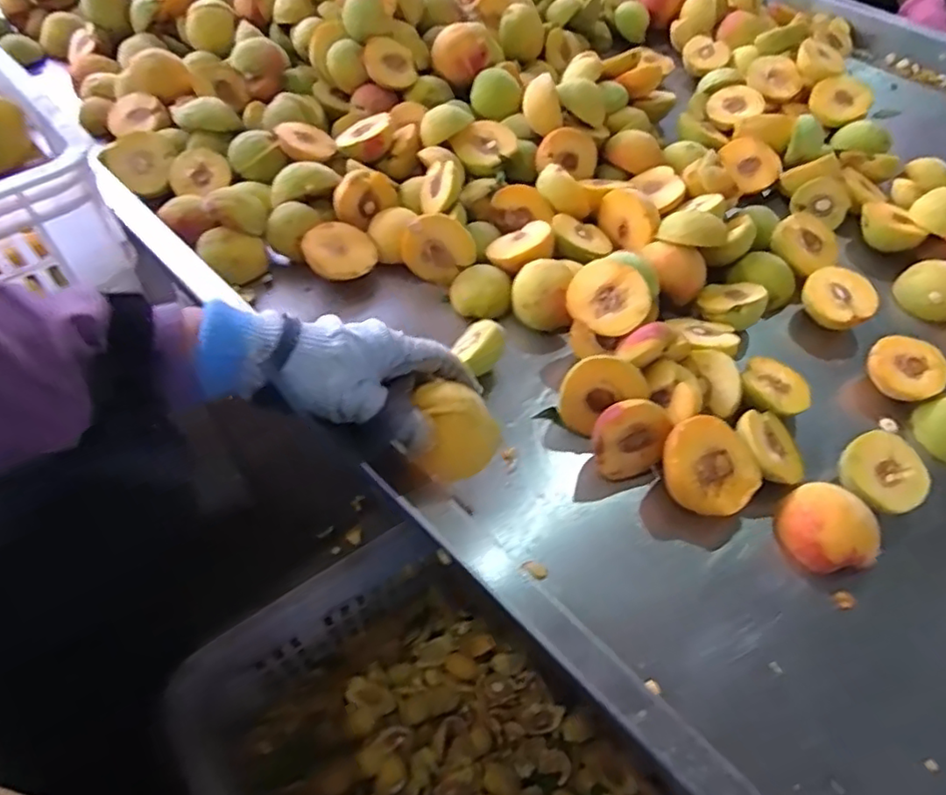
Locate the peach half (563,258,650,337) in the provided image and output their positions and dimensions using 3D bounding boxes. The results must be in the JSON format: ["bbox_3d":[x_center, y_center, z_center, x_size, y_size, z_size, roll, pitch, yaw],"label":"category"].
[{"bbox_3d":[0.118,-0.082,0.535,0.070,0.030,0.063,33,84,21],"label":"peach half"}]

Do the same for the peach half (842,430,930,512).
[{"bbox_3d":[0.315,0.061,0.477,0.059,0.033,0.059,1,54,-2],"label":"peach half"}]

